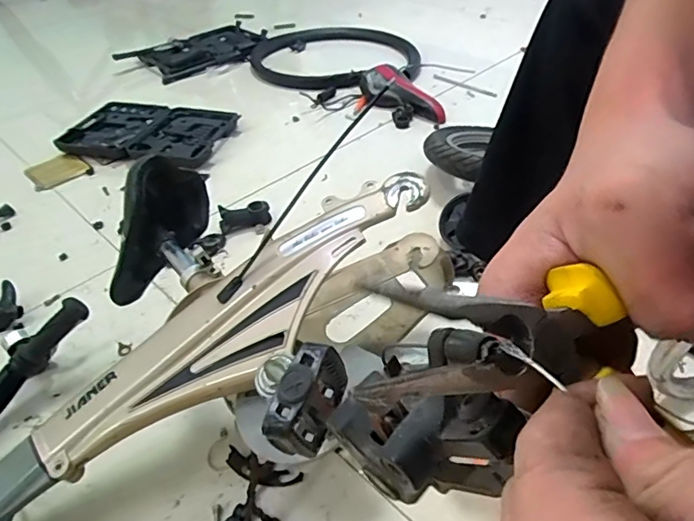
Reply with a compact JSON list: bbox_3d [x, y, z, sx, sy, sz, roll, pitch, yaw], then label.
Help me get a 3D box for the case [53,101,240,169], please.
[{"bbox_3d":[-0.487,-0.319,1.259,0.387,0.038,0.256,6,43,9],"label":"case"}]

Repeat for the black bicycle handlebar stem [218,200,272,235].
[{"bbox_3d":[-0.199,-0.087,0.989,0.097,0.049,0.027,-15,8,-15],"label":"black bicycle handlebar stem"}]

